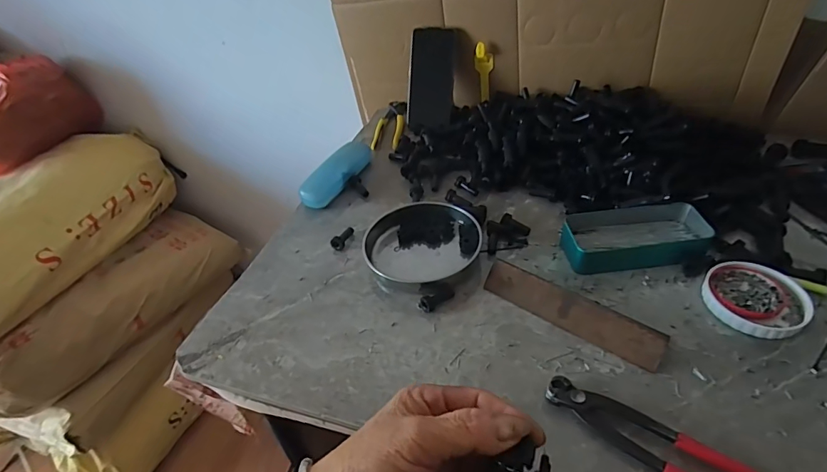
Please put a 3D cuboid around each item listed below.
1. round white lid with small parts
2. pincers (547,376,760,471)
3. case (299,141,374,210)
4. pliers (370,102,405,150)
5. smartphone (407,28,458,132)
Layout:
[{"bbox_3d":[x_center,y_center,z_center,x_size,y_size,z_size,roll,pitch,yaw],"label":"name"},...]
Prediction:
[{"bbox_3d":[0.344,0.062,0.449,0.087,0.013,0.088,-3,41,3],"label":"round white lid with small parts"},{"bbox_3d":[0.201,0.166,0.345,0.192,0.018,0.047,26,50,31],"label":"pincers"},{"bbox_3d":[-0.112,-0.097,0.673,0.044,0.037,0.157,14,45,21],"label":"case"},{"bbox_3d":[-0.040,-0.199,0.794,0.048,0.012,0.160,1,42,8],"label":"pliers"},{"bbox_3d":[0.031,-0.272,0.773,0.079,0.161,0.014,6,17,10],"label":"smartphone"}]

